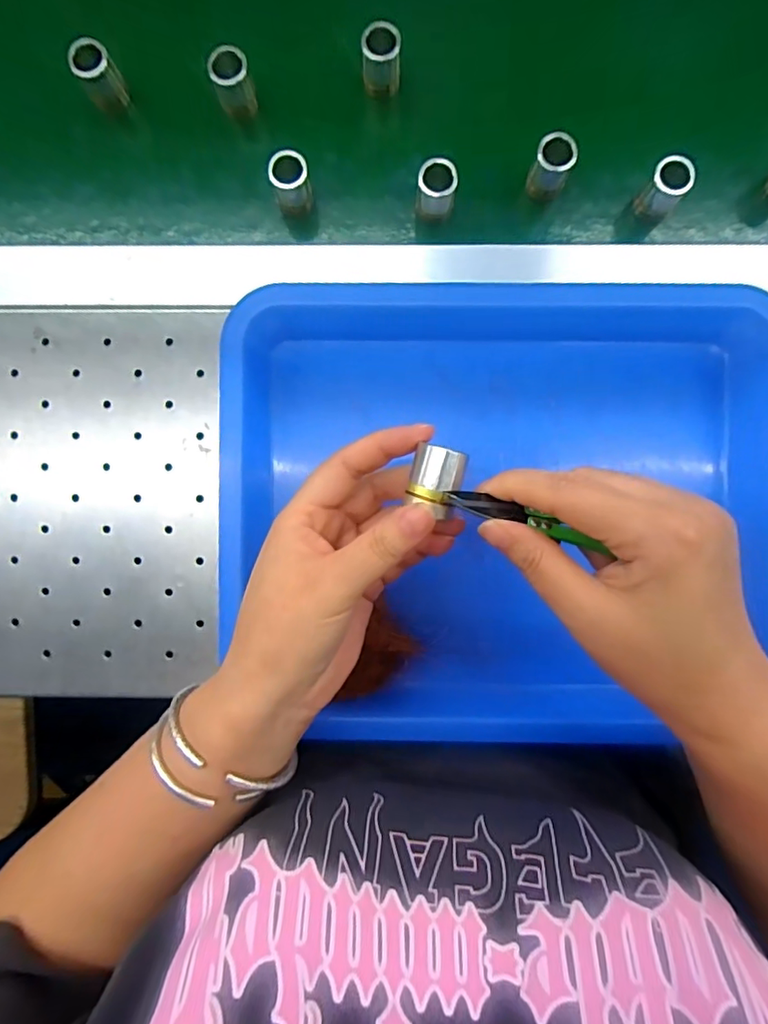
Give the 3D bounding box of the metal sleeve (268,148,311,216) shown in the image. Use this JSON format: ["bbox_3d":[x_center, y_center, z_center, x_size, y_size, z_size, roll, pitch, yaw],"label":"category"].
[{"bbox_3d":[-0.056,-0.200,0.319,0.022,0.031,0.022,0,90,1],"label":"metal sleeve"}]

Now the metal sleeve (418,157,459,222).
[{"bbox_3d":[0.032,-0.193,0.316,0.022,0.035,0.018,3,90,1],"label":"metal sleeve"}]

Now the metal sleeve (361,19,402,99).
[{"bbox_3d":[-0.001,-0.275,0.322,0.022,0.034,0.022,0,90,1],"label":"metal sleeve"}]

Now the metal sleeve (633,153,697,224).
[{"bbox_3d":[0.170,-0.195,0.317,0.023,0.033,0.020,38,90,1],"label":"metal sleeve"}]

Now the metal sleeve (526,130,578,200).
[{"bbox_3d":[0.101,-0.208,0.315,0.022,0.030,0.020,0,90,1],"label":"metal sleeve"}]

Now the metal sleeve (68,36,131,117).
[{"bbox_3d":[-0.176,-0.269,0.327,0.022,0.043,0.021,0,90,1],"label":"metal sleeve"}]

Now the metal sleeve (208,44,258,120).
[{"bbox_3d":[-0.092,-0.262,0.323,0.023,0.037,0.018,-26,89,1],"label":"metal sleeve"}]

